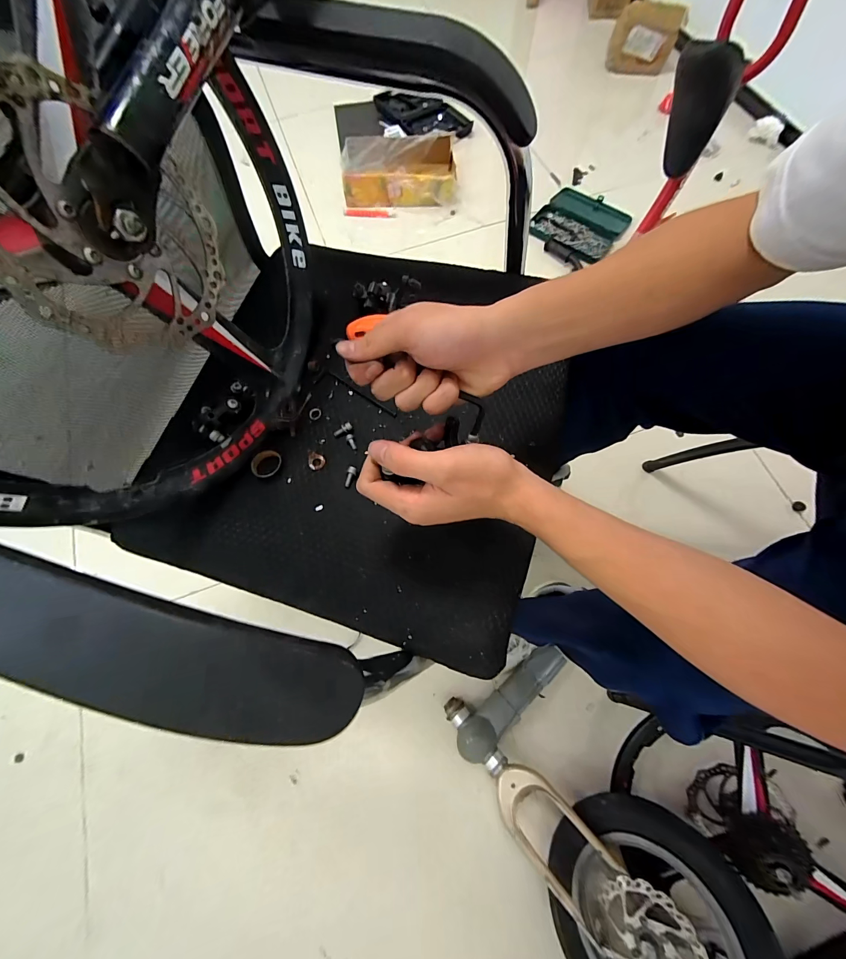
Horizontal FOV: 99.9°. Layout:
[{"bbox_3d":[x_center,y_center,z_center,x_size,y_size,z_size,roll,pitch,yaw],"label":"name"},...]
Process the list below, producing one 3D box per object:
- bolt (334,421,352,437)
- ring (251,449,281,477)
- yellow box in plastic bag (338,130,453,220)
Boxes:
[{"bbox_3d":[-0.091,-0.056,0.403,0.022,0.008,0.011,-31,74,5],"label":"bolt"},{"bbox_3d":[-0.170,-0.018,0.385,0.034,0.005,0.028,-43,75,-13],"label":"ring"},{"bbox_3d":[-0.077,-0.988,1.155,0.359,0.111,0.232,-4,70,0],"label":"yellow box in plastic bag"}]

